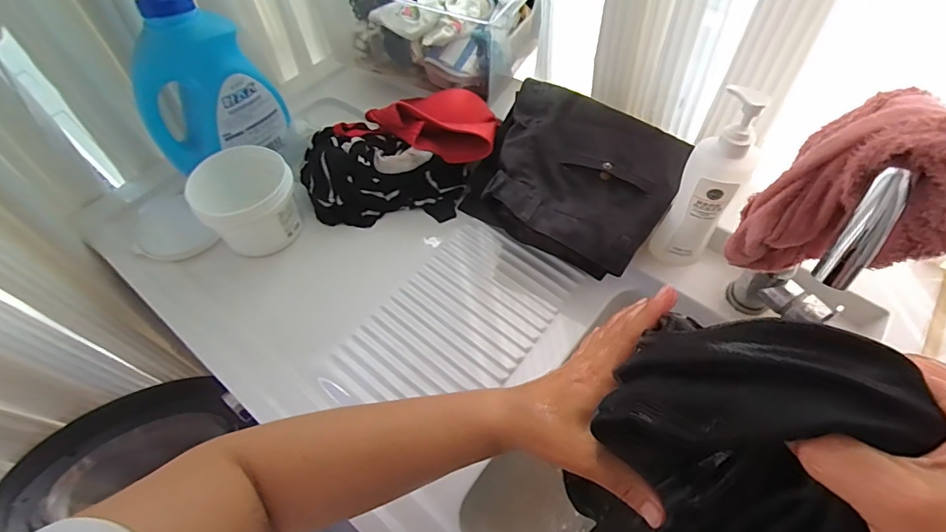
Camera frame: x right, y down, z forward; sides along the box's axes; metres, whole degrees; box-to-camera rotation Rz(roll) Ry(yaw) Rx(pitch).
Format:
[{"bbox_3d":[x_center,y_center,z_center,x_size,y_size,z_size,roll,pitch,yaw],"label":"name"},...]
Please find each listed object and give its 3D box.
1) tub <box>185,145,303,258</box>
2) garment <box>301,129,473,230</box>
[{"bbox_3d":[-0.298,-0.088,0.628,0.128,0.103,0.121,-2,57,3],"label":"tub"},{"bbox_3d":[-0.130,-0.131,0.678,0.238,0.080,0.132,0,57,4],"label":"garment"}]

